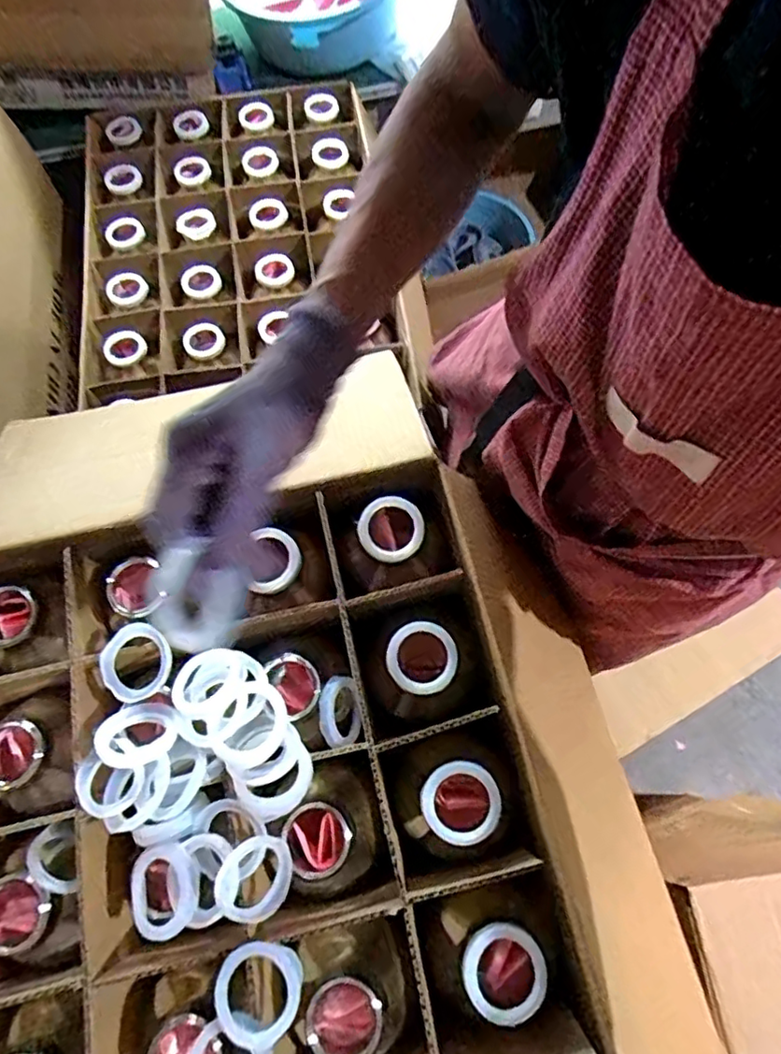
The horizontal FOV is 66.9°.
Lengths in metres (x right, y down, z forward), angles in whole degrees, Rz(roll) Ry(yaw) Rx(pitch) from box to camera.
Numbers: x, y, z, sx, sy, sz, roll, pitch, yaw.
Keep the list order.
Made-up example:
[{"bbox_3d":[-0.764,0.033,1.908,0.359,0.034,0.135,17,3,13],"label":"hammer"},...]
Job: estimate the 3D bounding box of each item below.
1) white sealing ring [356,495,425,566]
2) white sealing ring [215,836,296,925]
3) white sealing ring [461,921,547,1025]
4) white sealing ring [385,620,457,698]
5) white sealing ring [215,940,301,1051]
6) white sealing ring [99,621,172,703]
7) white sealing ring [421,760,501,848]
[{"bbox_3d":[0.001,0.001,0.522,0.057,0.008,0.057,0,89,3],"label":"white sealing ring"},{"bbox_3d":[-0.097,0.250,0.419,0.059,0.007,0.057,-1,91,-38],"label":"white sealing ring"},{"bbox_3d":[0.079,0.310,0.413,0.057,0.010,0.057,-1,71,2],"label":"white sealing ring"},{"bbox_3d":[0.026,0.107,0.485,0.057,0.013,0.058,-1,71,2],"label":"white sealing ring"},{"bbox_3d":[-0.088,0.313,0.399,0.054,0.008,0.057,8,51,-10],"label":"white sealing ring"},{"bbox_3d":[-0.208,0.109,0.483,0.053,0.006,0.058,9,68,-23],"label":"white sealing ring"},{"bbox_3d":[0.054,0.207,0.447,0.058,0.005,0.057,-1,71,2],"label":"white sealing ring"}]

